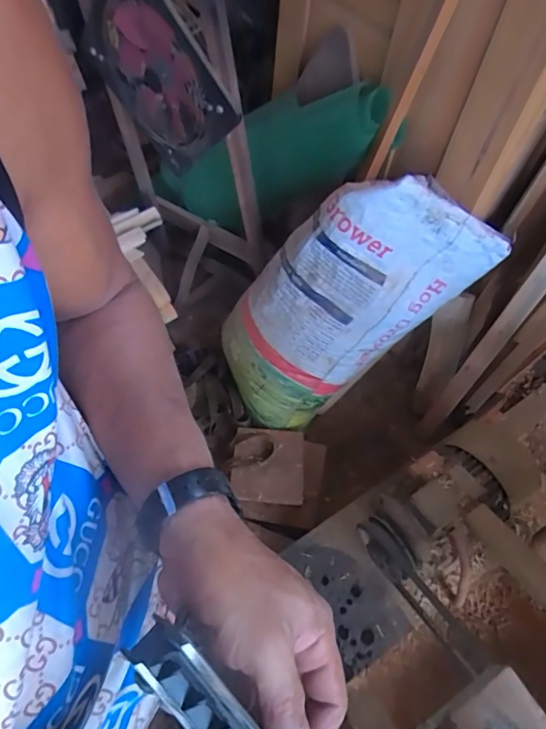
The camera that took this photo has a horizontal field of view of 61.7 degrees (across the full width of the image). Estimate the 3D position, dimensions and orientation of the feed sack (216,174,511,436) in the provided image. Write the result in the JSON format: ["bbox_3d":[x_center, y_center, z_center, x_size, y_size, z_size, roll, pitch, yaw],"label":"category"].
[{"bbox_3d":[0.155,-0.148,1.213,0.380,0.775,0.307,11,48,-38],"label":"feed sack"}]

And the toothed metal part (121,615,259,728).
[{"bbox_3d":[-0.025,0.166,0.210,0.027,0.024,0.108,-39,97,-21],"label":"toothed metal part"}]

